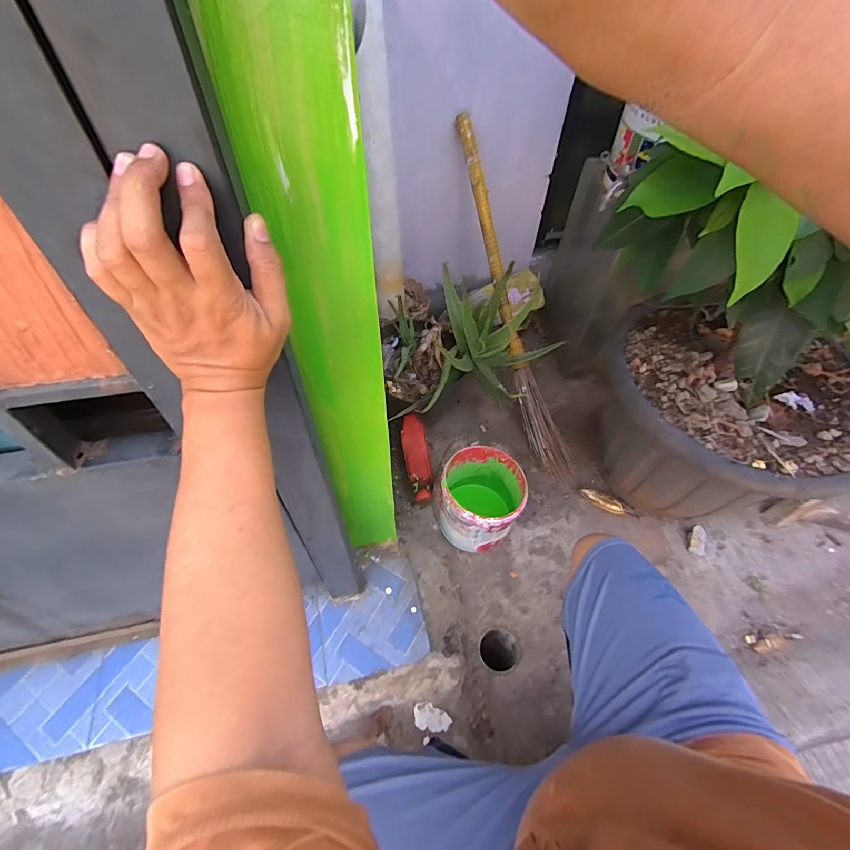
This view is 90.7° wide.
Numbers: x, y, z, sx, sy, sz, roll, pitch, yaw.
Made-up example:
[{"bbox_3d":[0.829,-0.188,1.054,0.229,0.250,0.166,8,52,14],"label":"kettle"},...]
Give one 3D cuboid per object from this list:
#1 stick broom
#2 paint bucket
[{"bbox_3d":[0.220,-0.294,1.052,0.078,0.088,0.905,-21,99,-17],"label":"stick broom"},{"bbox_3d":[0.125,0.176,0.954,0.172,0.186,0.185,1,52,-1],"label":"paint bucket"}]

